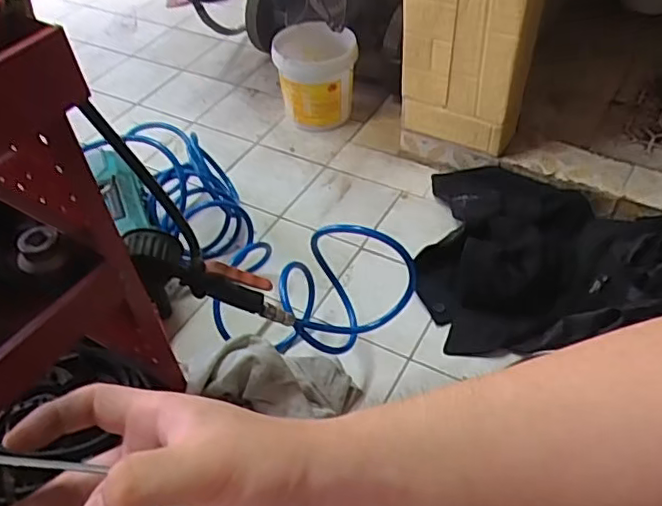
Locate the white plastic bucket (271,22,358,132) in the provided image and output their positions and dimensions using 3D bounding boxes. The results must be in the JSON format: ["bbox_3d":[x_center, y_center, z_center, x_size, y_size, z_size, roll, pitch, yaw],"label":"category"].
[{"bbox_3d":[-0.033,-0.444,1.528,0.202,0.213,0.162,-3,47,1],"label":"white plastic bucket"}]

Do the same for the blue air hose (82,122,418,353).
[{"bbox_3d":[-0.205,-0.061,1.146,0.235,0.308,0.773,-31,51,-21],"label":"blue air hose"}]

